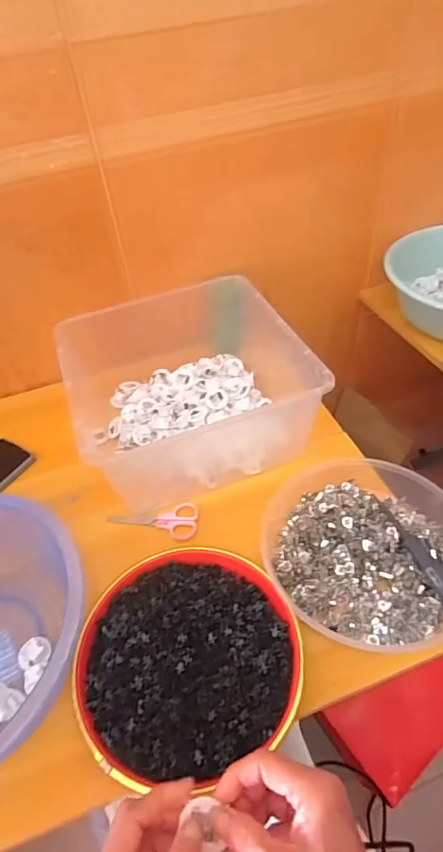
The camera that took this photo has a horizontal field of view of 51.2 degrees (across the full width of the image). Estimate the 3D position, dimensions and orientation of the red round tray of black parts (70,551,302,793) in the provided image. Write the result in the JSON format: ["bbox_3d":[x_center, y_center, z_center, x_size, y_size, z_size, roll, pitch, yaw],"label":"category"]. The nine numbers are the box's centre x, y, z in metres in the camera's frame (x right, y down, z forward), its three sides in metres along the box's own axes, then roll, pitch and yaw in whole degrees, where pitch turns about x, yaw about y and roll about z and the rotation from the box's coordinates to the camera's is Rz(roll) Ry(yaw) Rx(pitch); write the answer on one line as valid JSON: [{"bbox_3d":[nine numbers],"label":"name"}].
[{"bbox_3d":[-0.035,0.225,0.463,0.211,0.027,0.207,-3,48,4],"label":"red round tray of black parts"}]

